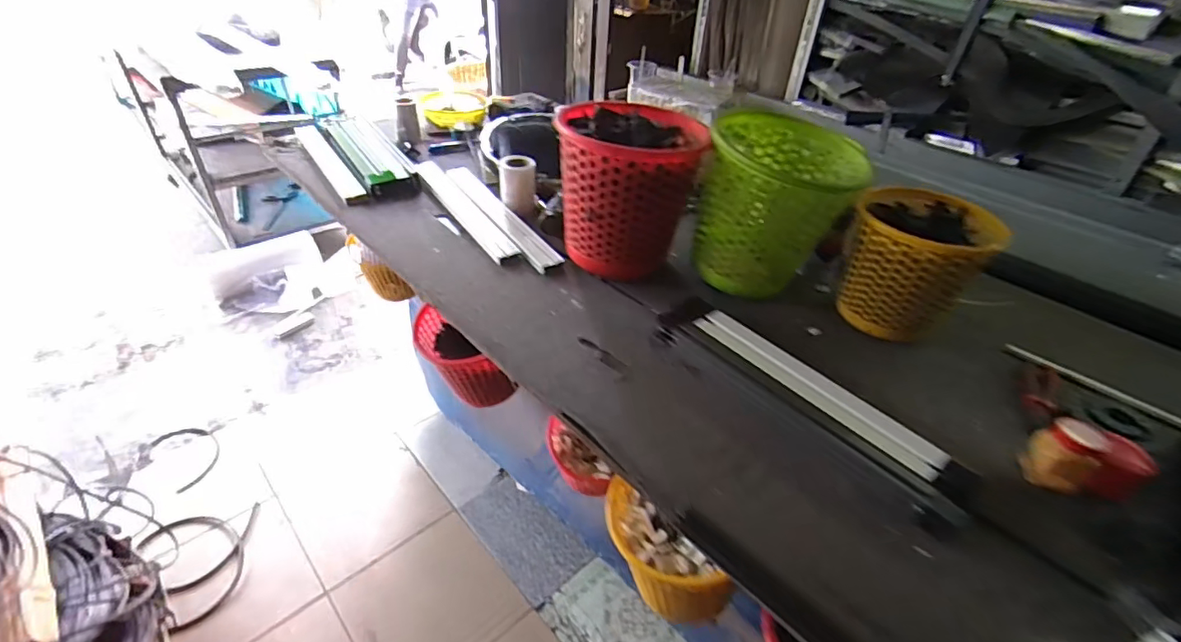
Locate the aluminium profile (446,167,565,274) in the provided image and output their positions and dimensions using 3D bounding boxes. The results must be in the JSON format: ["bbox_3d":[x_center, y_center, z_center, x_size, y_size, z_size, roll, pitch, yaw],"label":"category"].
[{"bbox_3d":[-0.193,-0.233,1.122,0.058,0.015,0.481,-18,43,-27],"label":"aluminium profile"}]

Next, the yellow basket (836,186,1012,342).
[{"bbox_3d":[0.499,-0.089,0.854,0.194,0.177,0.194,-19,44,-28],"label":"yellow basket"}]

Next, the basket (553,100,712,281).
[{"bbox_3d":[0.064,-0.216,0.932,0.230,0.253,0.199,6,38,2],"label":"basket"}]

